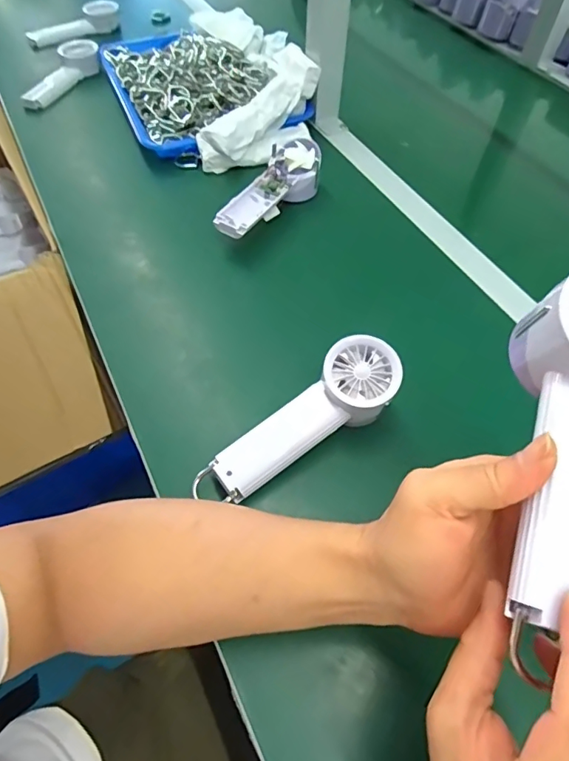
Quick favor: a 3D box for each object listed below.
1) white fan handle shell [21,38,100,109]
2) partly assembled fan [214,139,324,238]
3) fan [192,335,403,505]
[{"bbox_3d":[-0.360,-0.488,0.765,0.065,0.035,0.172,22,59,14],"label":"white fan handle shell"},{"bbox_3d":[-0.014,-0.223,0.578,0.063,0.050,0.171,22,59,14],"label":"partly assembled fan"},{"bbox_3d":[0.021,0.039,0.403,0.181,0.059,0.059,-38,63,-6],"label":"fan"}]

